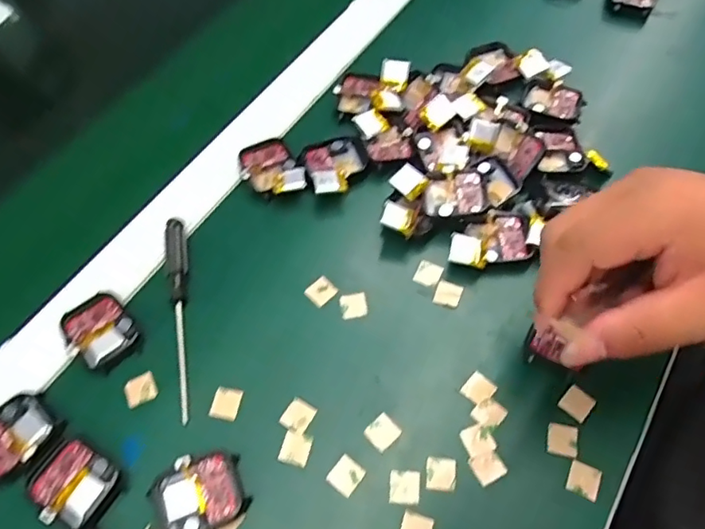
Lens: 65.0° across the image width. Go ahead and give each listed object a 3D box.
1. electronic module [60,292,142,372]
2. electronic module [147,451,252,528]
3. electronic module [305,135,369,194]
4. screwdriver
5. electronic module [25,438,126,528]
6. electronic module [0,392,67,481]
[{"bbox_3d":[-0.151,0.040,0.333,0.036,0.009,0.043,-35,65,-17],"label":"electronic module"},{"bbox_3d":[-0.079,0.119,0.287,0.044,0.011,0.037,-22,62,-11],"label":"electronic module"},{"bbox_3d":[-0.011,-0.070,0.389,0.044,0.014,0.053,-14,61,-6],"label":"electronic module"},{"bbox_3d":[-0.106,0.029,0.338,0.012,0.011,0.130,-10,61,-4],"label":"screwdriver"},{"bbox_3d":[-0.146,0.114,0.288,0.044,0.008,0.036,27,65,16],"label":"electronic module"},{"bbox_3d":[-0.185,0.093,0.301,0.038,0.004,0.044,37,68,20],"label":"electronic module"}]

